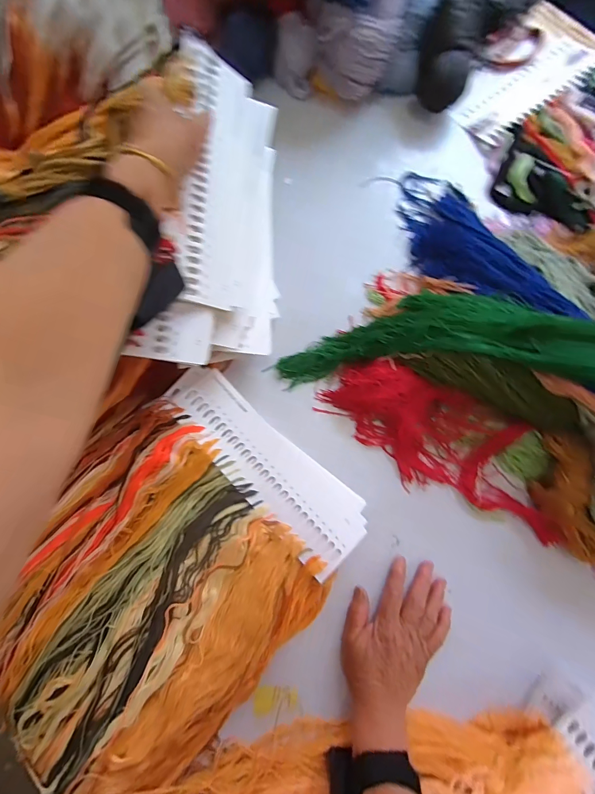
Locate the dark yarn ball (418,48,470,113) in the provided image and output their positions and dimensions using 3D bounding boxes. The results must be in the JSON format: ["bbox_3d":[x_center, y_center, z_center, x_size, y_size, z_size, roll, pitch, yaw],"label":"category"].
[{"bbox_3d":[0.211,-0.458,0.522,0.064,0.071,0.060,0,80,1],"label":"dark yarn ball"}]

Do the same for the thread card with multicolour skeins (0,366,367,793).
[{"bbox_3d":[-0.161,0.201,0.401,0.326,0.043,0.431,40,83,7],"label":"thread card with multicolour skeins"}]

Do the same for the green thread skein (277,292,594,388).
[{"bbox_3d":[0.260,-0.041,0.397,0.498,0.067,0.123,9,80,17],"label":"green thread skein"}]

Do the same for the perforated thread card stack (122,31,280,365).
[{"bbox_3d":[-0.072,-0.189,0.404,0.036,0.167,0.322,3,83,34],"label":"perforated thread card stack"}]

